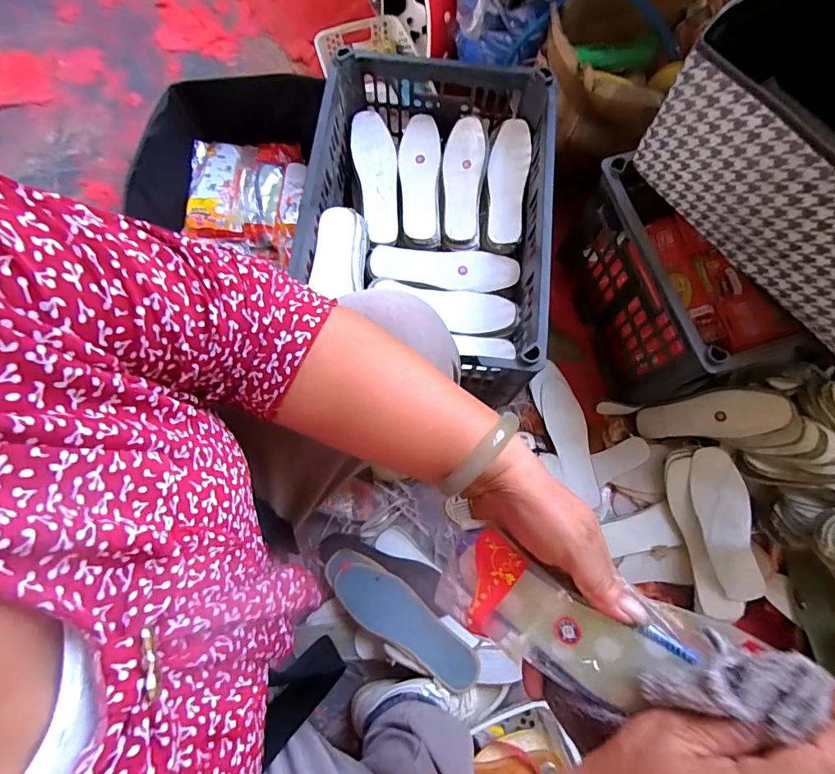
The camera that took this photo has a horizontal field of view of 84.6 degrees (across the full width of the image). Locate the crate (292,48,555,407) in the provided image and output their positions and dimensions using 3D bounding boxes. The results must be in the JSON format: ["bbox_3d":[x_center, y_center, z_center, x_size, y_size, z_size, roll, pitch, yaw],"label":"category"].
[{"bbox_3d":[0.017,-0.263,0.697,0.346,0.153,0.488,8,77,2],"label":"crate"}]

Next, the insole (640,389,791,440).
[{"bbox_3d":[0.432,0.043,0.691,0.011,0.209,0.066,-12,90,-34],"label":"insole"}]

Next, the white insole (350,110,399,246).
[{"bbox_3d":[-0.065,-0.351,0.756,0.067,0.014,0.231,-11,78,-2],"label":"white insole"}]

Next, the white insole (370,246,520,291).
[{"bbox_3d":[0.041,-0.187,0.733,0.229,0.029,0.062,3,77,1],"label":"white insole"}]

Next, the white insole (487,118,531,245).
[{"bbox_3d":[0.146,-0.331,0.740,0.061,0.020,0.215,6,77,1],"label":"white insole"}]

